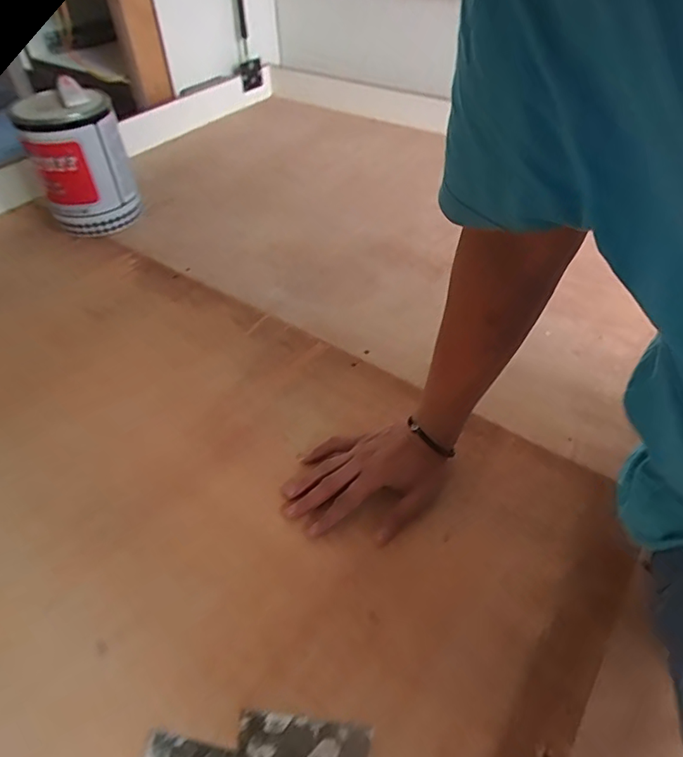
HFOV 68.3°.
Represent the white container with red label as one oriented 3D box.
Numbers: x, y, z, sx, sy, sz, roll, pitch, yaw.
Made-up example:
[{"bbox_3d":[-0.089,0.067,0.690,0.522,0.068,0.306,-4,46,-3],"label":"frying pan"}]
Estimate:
[{"bbox_3d":[-0.475,-0.407,0.920,0.163,0.263,0.150,-19,48,-15],"label":"white container with red label"}]

